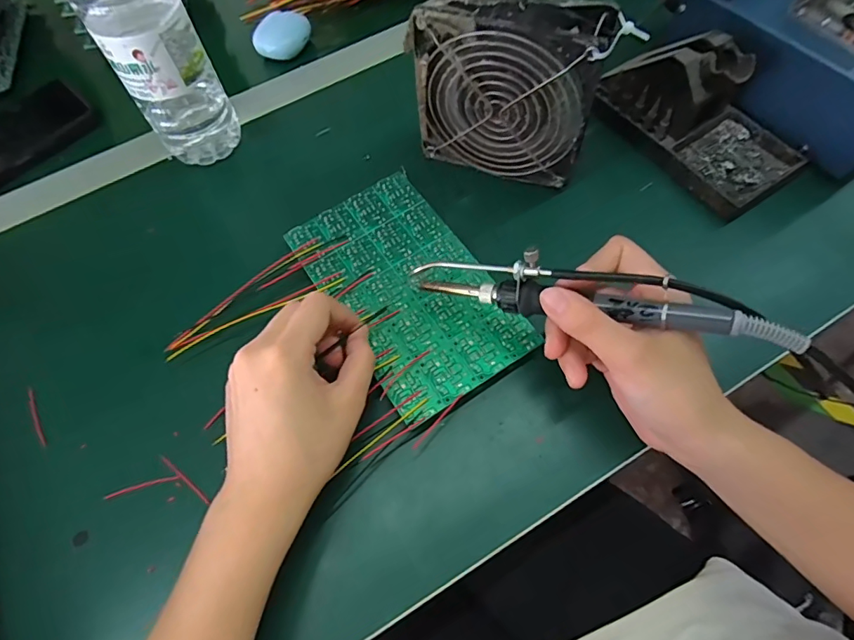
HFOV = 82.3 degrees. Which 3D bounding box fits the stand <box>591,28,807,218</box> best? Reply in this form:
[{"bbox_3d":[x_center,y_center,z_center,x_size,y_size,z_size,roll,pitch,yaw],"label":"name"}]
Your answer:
[{"bbox_3d":[0.207,-0.160,0.363,0.080,0.065,0.150,-34,67,-13],"label":"stand"}]

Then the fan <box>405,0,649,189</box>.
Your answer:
[{"bbox_3d":[0.057,-0.158,0.340,0.122,0.116,0.039,17,66,12],"label":"fan"}]

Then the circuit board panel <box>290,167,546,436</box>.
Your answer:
[{"bbox_3d":[-0.015,-0.025,0.335,0.099,0.004,0.172,-31,66,-11],"label":"circuit board panel"}]

